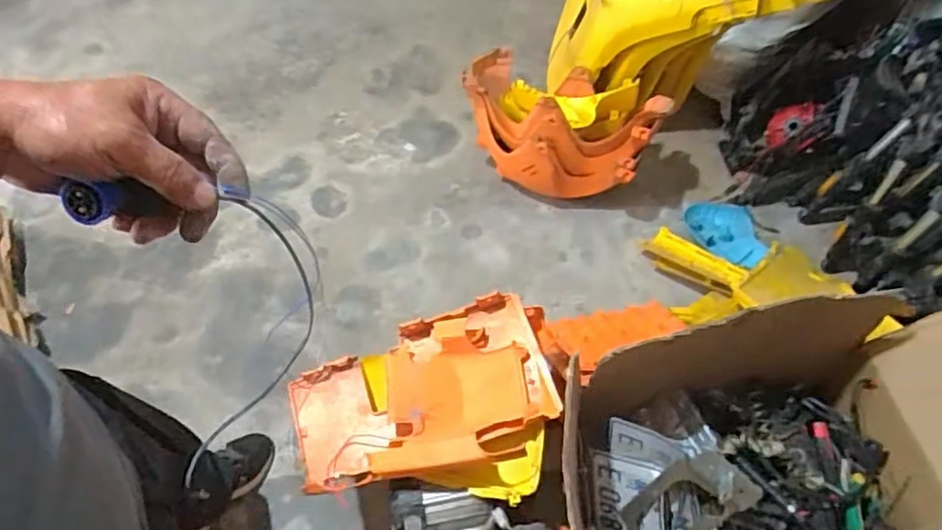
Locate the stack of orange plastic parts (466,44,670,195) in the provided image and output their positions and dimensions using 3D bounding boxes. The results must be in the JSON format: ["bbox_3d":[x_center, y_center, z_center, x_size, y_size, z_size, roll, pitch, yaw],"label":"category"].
[{"bbox_3d":[0.213,-0.338,1.528,0.472,0.235,0.276,17,59,14],"label":"stack of orange plastic parts"}]

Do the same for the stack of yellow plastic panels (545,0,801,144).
[{"bbox_3d":[0.518,-0.613,1.537,0.742,0.320,0.538,-36,50,19],"label":"stack of yellow plastic panels"}]

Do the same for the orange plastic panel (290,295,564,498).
[{"bbox_3d":[-0.082,0.228,1.042,0.418,0.073,0.275,-15,57,-7],"label":"orange plastic panel"}]

